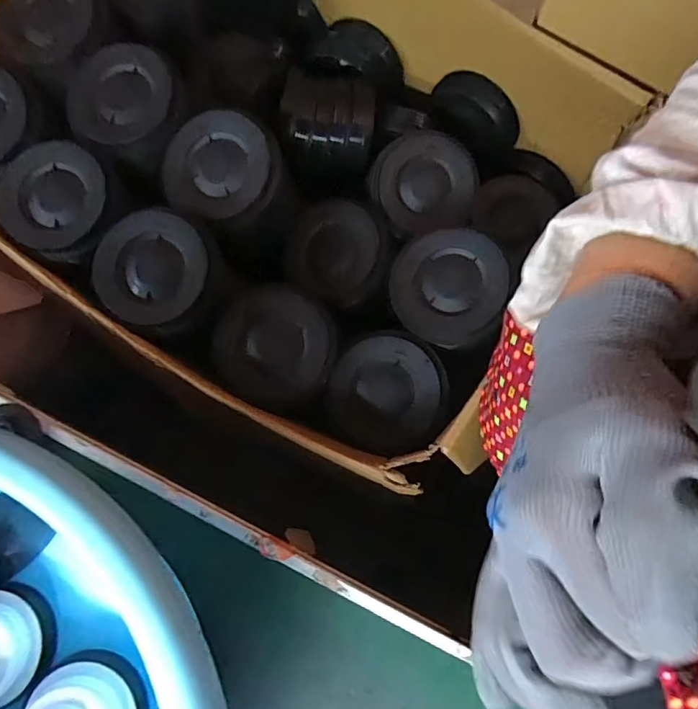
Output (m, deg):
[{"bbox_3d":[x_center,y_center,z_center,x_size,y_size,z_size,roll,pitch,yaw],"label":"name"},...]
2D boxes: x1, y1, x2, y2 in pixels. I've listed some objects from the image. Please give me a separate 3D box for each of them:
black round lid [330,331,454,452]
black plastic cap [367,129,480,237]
[{"bbox_3d":[0.039,0.034,0.478,0.110,0.020,0.111,0,79,2],"label":"black round lid"},{"bbox_3d":[0.084,-0.194,0.555,0.120,0.030,0.117,3,79,3],"label":"black plastic cap"}]

